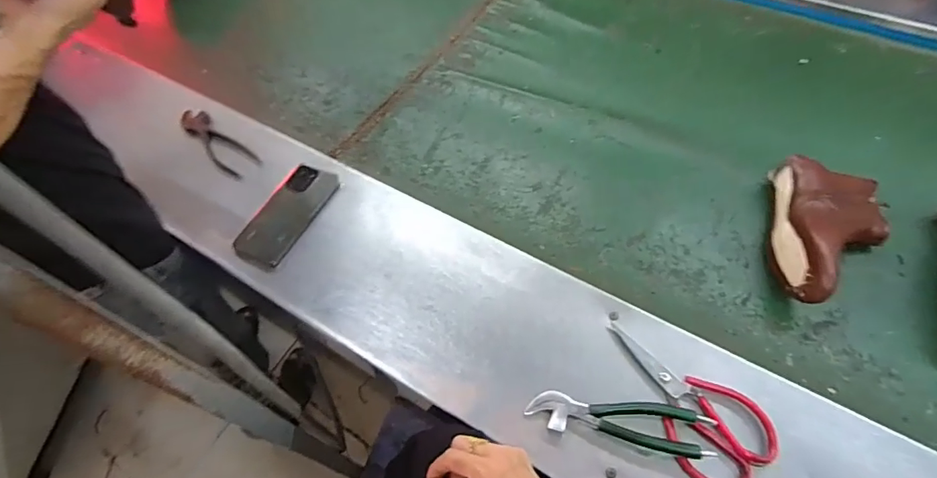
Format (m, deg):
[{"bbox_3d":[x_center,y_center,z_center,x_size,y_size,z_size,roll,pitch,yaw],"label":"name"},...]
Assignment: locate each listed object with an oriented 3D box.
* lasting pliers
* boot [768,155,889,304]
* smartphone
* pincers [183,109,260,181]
[{"bbox_3d":[0.163,0.197,0.525,0.191,0.022,0.047,9,59,8],"label":"lasting pliers"},{"bbox_3d":[0.485,-0.006,0.634,0.137,0.075,0.223,13,60,11],"label":"boot"},{"bbox_3d":[-0.272,-0.039,0.716,0.081,0.008,0.172,27,69,13],"label":"smartphone"},{"bbox_3d":[-0.422,-0.162,0.804,0.169,0.023,0.053,36,66,22],"label":"pincers"}]

